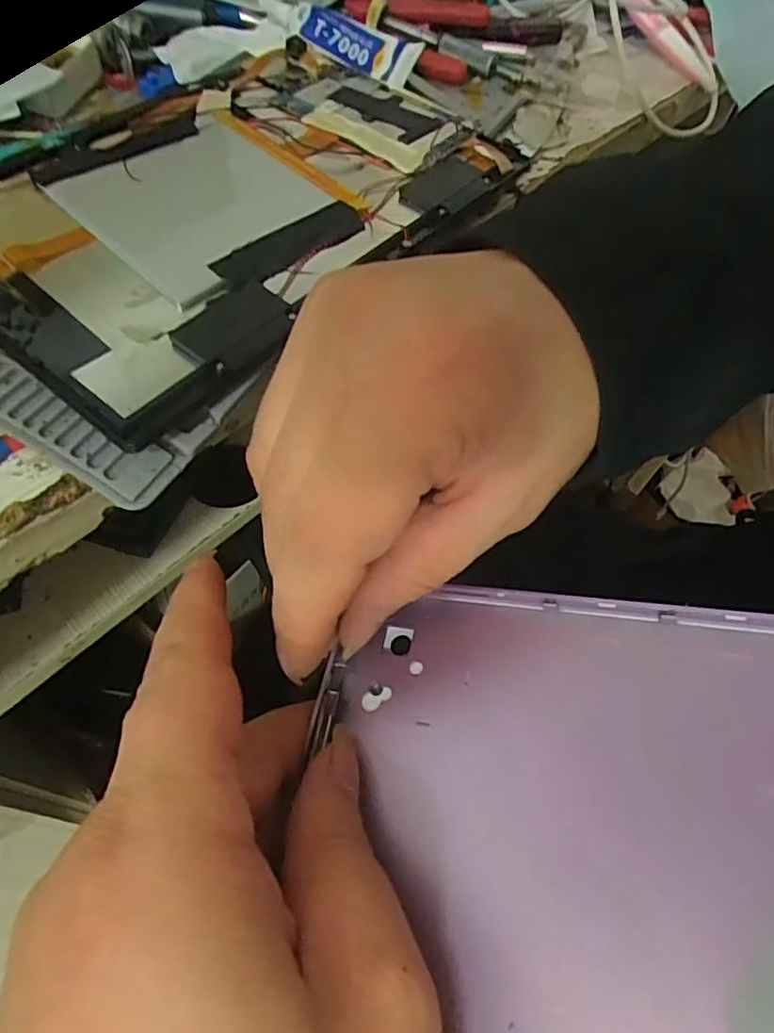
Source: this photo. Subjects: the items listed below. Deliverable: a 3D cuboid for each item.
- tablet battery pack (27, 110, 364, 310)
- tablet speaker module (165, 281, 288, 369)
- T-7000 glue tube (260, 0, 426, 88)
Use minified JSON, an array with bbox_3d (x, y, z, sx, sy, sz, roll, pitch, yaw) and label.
[{"bbox_3d":[-0.079,-0.133,0.237,0.112,0.009,0.086,39,63,19],"label":"tablet battery pack"},{"bbox_3d":[-0.053,-0.067,0.203,0.028,0.005,0.039,33,61,16],"label":"tablet speaker module"},{"bbox_3d":[-0.029,-0.275,0.328,0.101,0.020,0.025,23,59,10],"label":"T-7000 glue tube"}]

